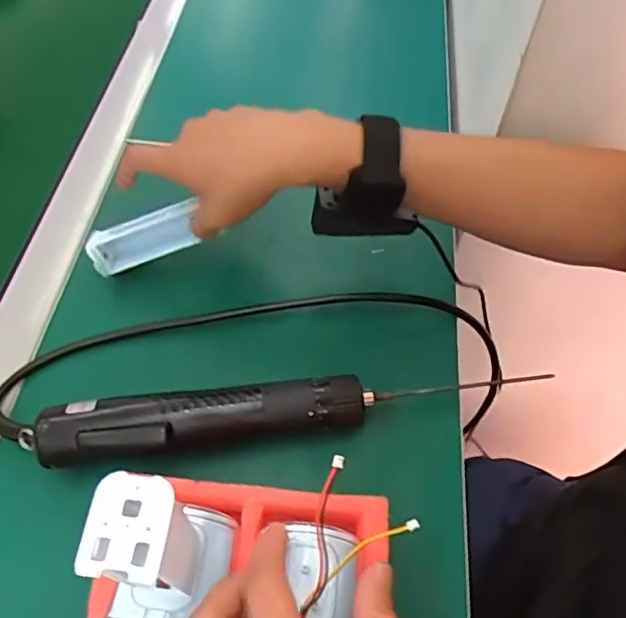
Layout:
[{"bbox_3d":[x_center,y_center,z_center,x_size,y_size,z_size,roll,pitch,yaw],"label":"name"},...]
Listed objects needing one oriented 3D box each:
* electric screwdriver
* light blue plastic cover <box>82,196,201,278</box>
[{"bbox_3d":[-0.011,0.064,0.373,0.307,0.043,0.031,-6,56,-6],"label":"electric screwdriver"},{"bbox_3d":[-0.122,-0.053,0.433,0.082,0.028,0.026,-20,56,8],"label":"light blue plastic cover"}]

